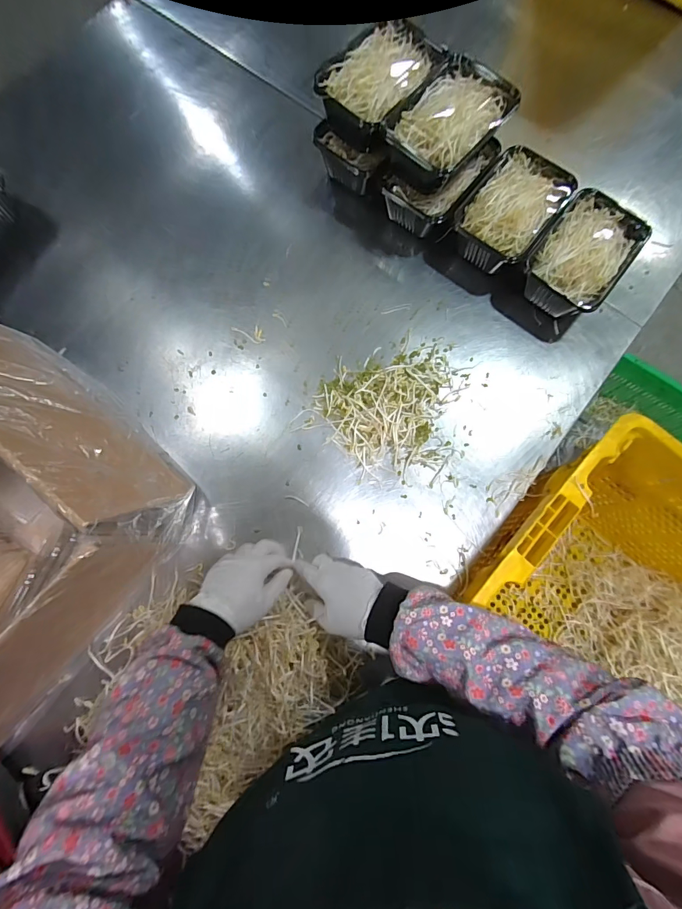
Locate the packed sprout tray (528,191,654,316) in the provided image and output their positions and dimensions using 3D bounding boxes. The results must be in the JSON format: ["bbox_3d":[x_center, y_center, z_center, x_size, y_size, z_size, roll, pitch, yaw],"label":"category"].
[{"bbox_3d":[0.356,-0.294,0.601,0.121,0.067,0.185,36,81,7],"label":"packed sprout tray"}]

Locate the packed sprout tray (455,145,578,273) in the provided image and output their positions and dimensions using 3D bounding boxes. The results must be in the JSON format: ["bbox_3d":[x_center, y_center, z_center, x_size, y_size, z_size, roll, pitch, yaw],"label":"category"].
[{"bbox_3d":[0.256,-0.366,0.614,0.124,0.067,0.181,34,80,7],"label":"packed sprout tray"}]

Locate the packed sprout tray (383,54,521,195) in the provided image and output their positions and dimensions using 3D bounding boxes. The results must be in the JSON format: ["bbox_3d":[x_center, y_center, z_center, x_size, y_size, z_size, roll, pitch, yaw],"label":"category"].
[{"bbox_3d":[0.147,-0.456,0.561,0.123,0.067,0.179,42,81,8],"label":"packed sprout tray"}]

